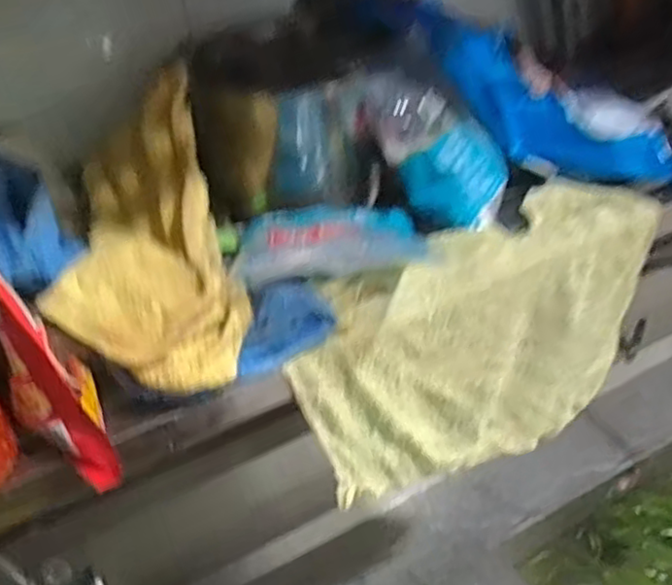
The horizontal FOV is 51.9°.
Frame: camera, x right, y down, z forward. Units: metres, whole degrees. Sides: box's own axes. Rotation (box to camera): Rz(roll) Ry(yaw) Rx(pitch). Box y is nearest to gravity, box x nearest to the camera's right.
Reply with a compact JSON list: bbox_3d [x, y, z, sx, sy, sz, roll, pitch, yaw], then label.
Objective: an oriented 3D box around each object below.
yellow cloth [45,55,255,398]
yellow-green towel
[{"bbox_3d":[-0.113,-0.037,0.398,0.095,0.076,0.209,-14,38,-11],"label":"yellow cloth"},{"bbox_3d":[0.094,0.045,0.477,0.266,0.170,0.057,-25,41,-24],"label":"yellow-green towel"}]

